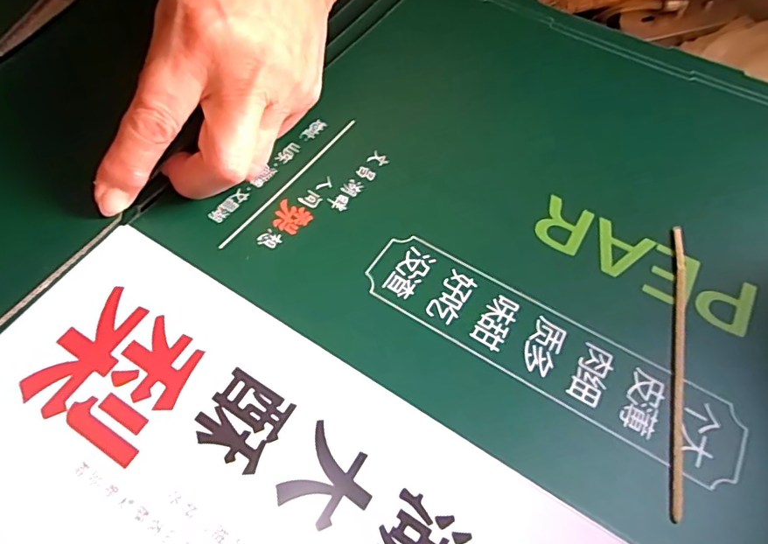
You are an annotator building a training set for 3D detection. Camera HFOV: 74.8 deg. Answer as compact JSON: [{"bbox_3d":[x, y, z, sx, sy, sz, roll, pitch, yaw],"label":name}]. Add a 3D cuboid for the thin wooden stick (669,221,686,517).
[{"bbox_3d":[0.124,0.034,0.212,0.005,0.007,0.135,16,62,8],"label":"thin wooden stick"}]

